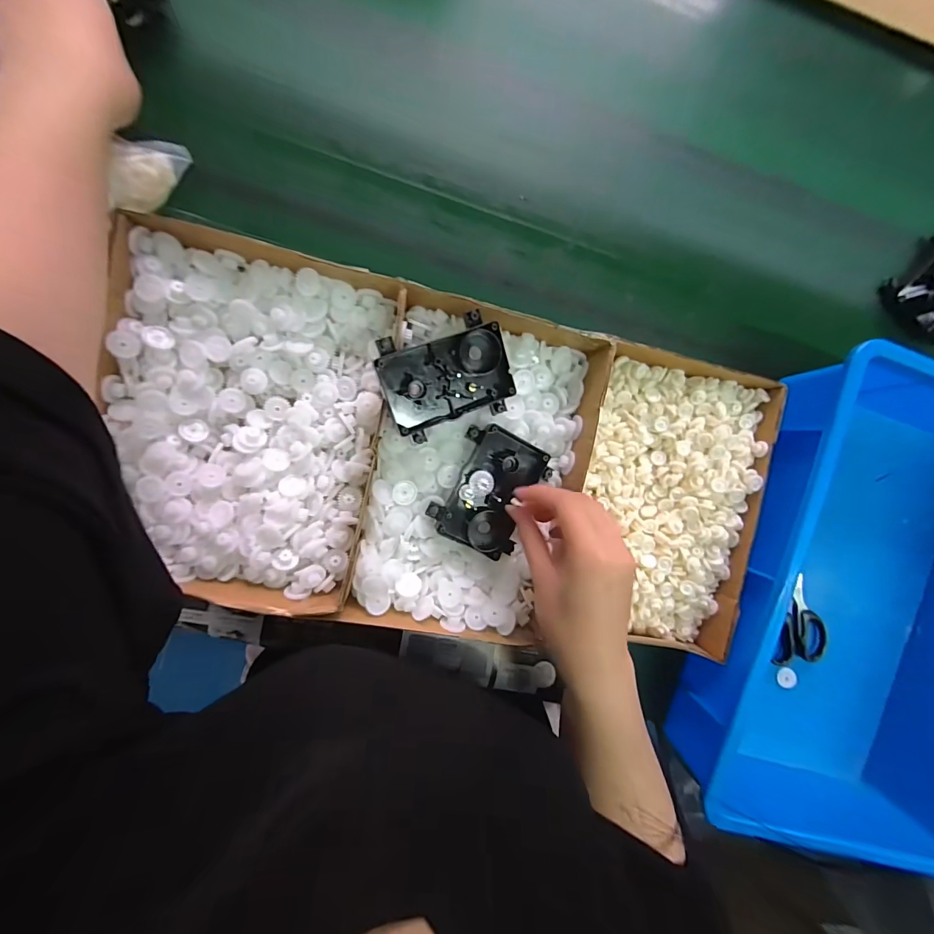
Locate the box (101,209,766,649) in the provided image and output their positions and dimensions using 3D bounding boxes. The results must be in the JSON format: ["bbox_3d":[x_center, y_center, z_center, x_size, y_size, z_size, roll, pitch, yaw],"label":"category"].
[{"bbox_3d":[-0.009,0.000,0.363,0.532,0.058,0.266,12,91,-7],"label":"box"}]

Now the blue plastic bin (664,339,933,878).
[{"bbox_3d":[0.383,0.125,0.406,0.281,0.102,0.416,14,91,-8],"label":"blue plastic bin"}]

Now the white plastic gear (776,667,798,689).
[{"bbox_3d":[0.343,0.226,0.452,0.024,0.007,0.020,26,89,-7],"label":"white plastic gear"}]

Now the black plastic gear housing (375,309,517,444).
[{"bbox_3d":[-0.014,-0.071,0.331,0.101,0.024,0.078,-24,111,-11],"label":"black plastic gear housing"}]

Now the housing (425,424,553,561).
[{"bbox_3d":[0.021,0.020,0.361,0.078,0.023,0.100,28,89,-7],"label":"housing"}]

